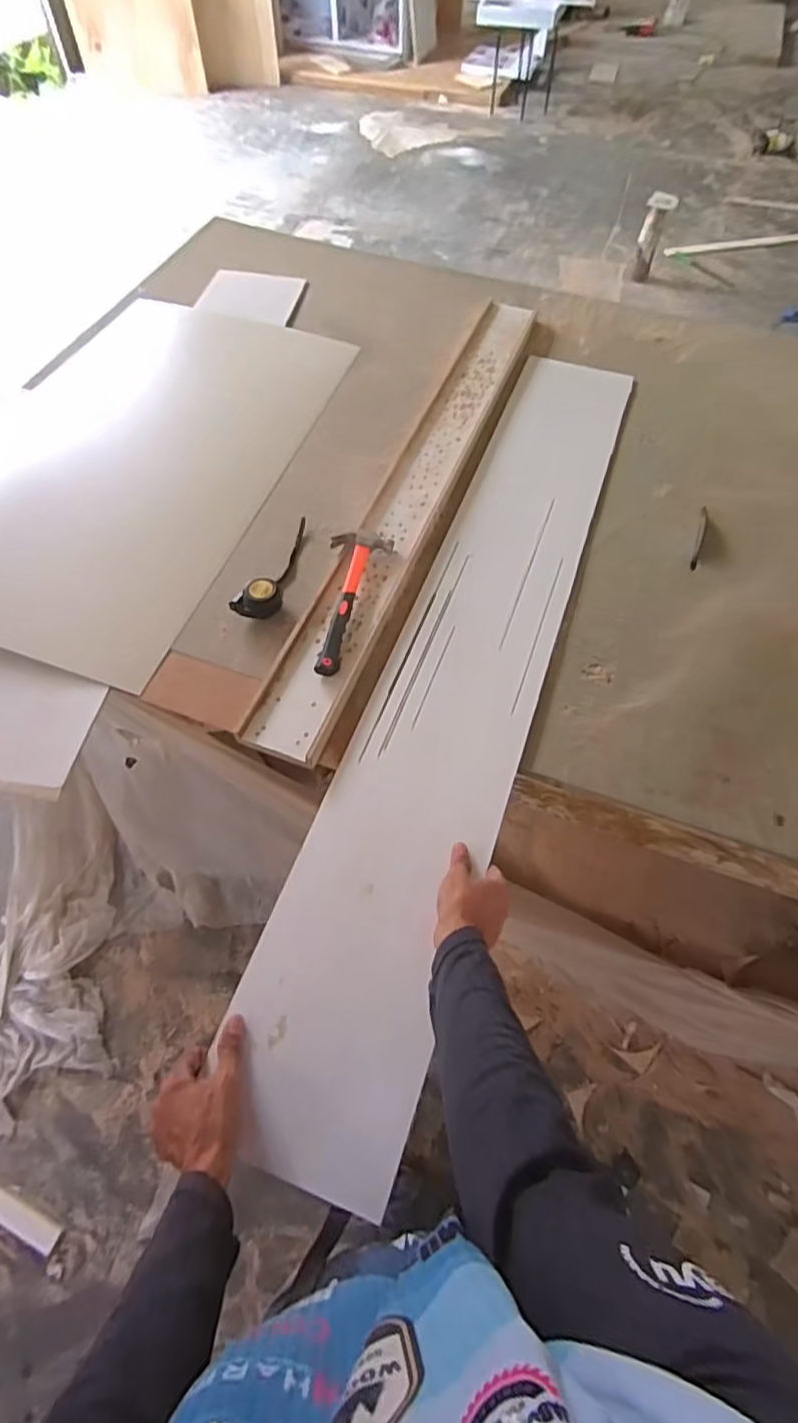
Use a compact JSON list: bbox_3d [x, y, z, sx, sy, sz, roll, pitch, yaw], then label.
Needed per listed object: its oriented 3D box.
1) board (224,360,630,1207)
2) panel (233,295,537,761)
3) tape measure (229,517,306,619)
[{"bbox_3d":[0.115,-0.101,0.878,0.209,0.020,1.313,18,62,9],"label":"board"},{"bbox_3d":[0.038,-0.404,1.056,0.142,0.032,1.127,19,62,9],"label":"panel"},{"bbox_3d":[-0.199,-0.241,0.961,0.070,0.041,0.221,10,61,4],"label":"tape measure"}]

